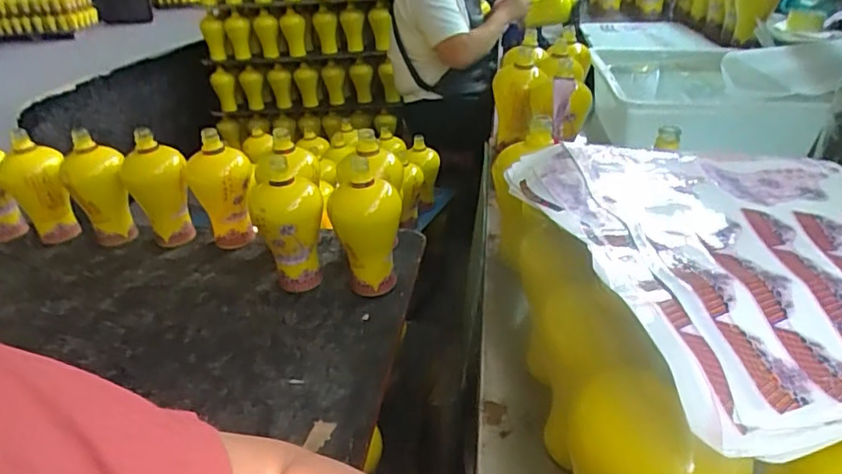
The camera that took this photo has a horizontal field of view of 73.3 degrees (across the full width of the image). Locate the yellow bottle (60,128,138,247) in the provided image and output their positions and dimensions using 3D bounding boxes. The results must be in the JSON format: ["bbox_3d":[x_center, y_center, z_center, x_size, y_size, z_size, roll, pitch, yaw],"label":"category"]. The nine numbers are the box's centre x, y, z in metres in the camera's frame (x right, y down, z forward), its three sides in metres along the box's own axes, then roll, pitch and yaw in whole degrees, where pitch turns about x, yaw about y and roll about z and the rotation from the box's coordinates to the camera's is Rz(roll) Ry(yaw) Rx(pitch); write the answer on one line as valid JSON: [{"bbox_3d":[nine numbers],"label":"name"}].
[{"bbox_3d":[-0.560,-0.075,0.986,0.089,0.214,0.073,-21,34,-26],"label":"yellow bottle"}]

